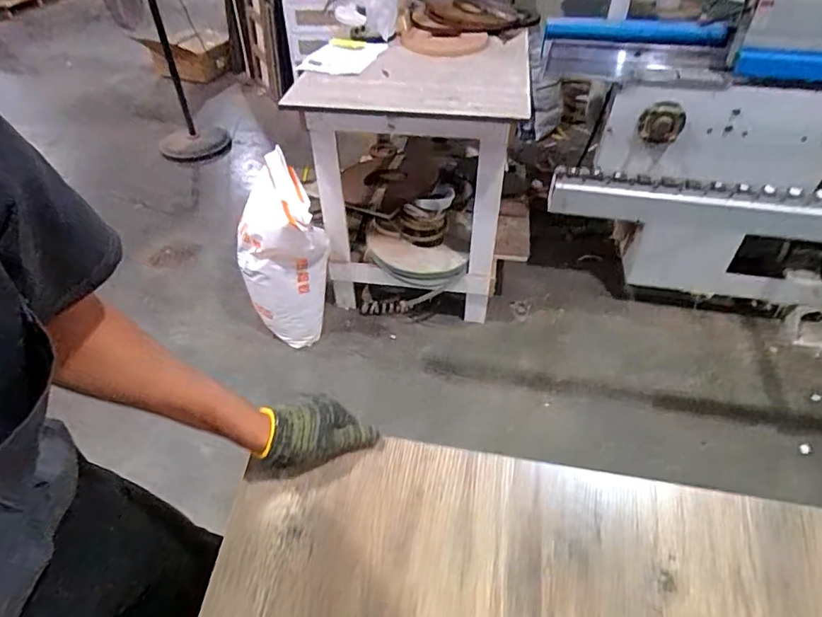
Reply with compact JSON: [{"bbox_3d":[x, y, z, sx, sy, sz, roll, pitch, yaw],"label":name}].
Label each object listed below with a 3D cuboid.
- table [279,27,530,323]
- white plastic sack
[{"bbox_3d":[0.027,-0.469,1.908,0.664,0.853,0.688,7,44,7],"label":"table"},{"bbox_3d":[-0.457,-0.183,1.844,0.289,0.561,0.364,-19,47,-19],"label":"white plastic sack"}]

